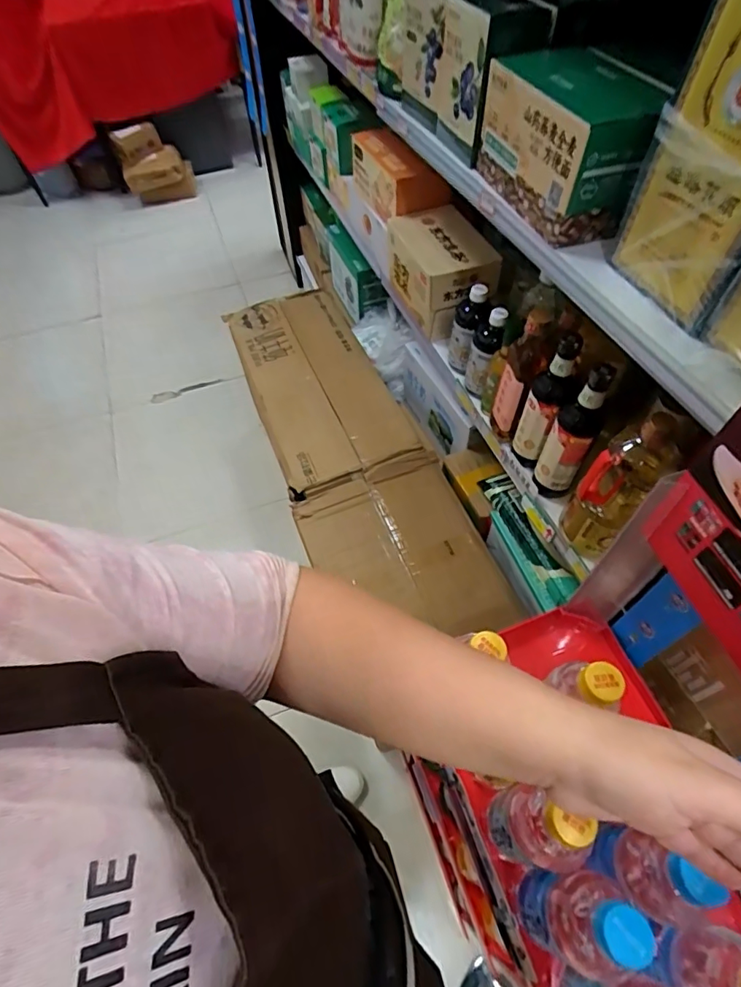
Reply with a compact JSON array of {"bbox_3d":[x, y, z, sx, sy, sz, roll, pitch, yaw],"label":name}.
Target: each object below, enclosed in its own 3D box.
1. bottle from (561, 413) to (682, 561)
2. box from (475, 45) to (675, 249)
[{"bbox_3d":[0.330,-0.008,0.675,0.085,0.234,0.080,32,63,22],"label":"bottle"},{"bbox_3d":[0.233,-0.440,0.629,0.112,0.129,0.238,-12,57,-5],"label":"box"}]

